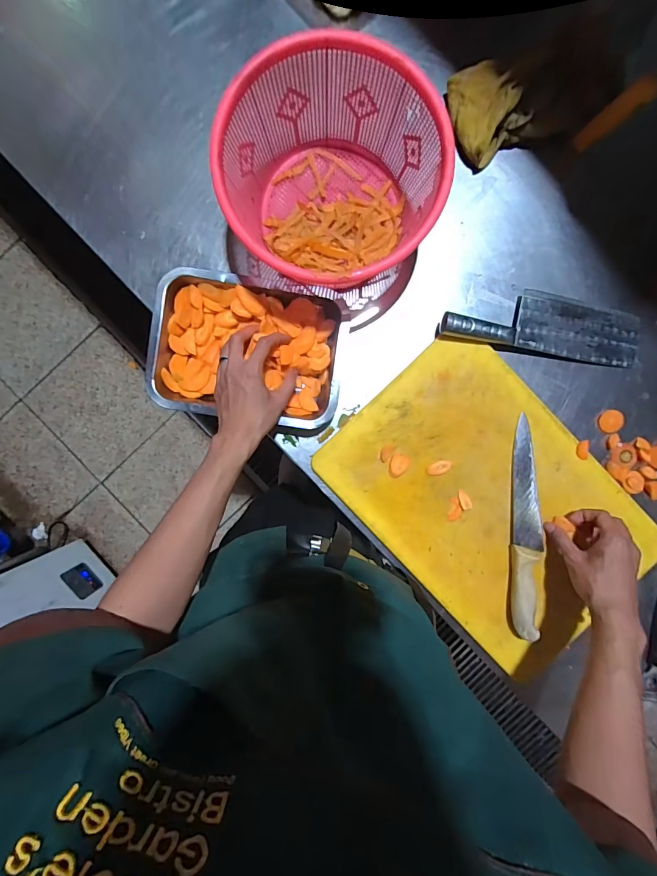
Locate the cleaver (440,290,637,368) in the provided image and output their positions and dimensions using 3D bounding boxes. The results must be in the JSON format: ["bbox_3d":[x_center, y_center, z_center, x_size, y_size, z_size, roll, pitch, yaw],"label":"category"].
[{"bbox_3d":[0.301,-0.163,0.535,0.280,0.037,0.083,9,91,-2],"label":"cleaver"}]

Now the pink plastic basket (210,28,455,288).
[{"bbox_3d":[0.003,-0.301,0.480,0.242,0.138,0.244,0,92,-1],"label":"pink plastic basket"}]

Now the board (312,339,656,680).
[{"bbox_3d":[0.230,0.095,0.553,0.299,0.020,0.439,-44,92,2],"label":"board"}]

